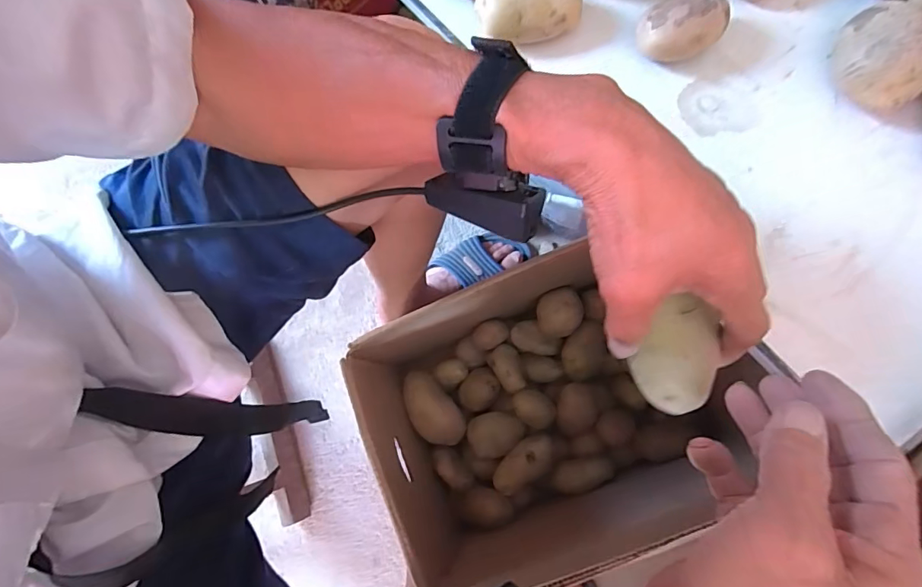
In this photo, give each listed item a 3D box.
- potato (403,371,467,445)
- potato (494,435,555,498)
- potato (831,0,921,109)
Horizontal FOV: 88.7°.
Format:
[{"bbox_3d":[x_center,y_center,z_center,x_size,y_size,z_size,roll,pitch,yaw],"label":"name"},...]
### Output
[{"bbox_3d":[-0.040,0.161,0.644,0.105,0.048,0.061,44,80,10],"label":"potato"},{"bbox_3d":[0.083,0.226,0.625,0.093,0.048,0.044,-43,79,-9],"label":"potato"},{"bbox_3d":[0.286,-0.161,0.321,0.047,0.036,0.062,5,76,2],"label":"potato"}]

